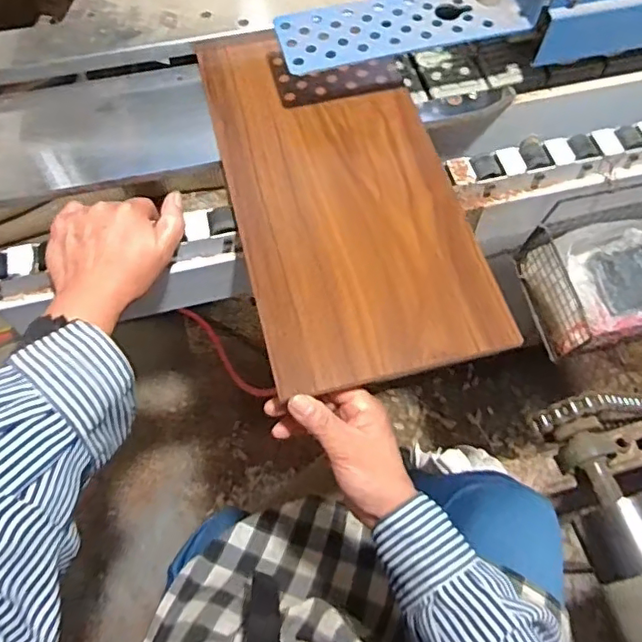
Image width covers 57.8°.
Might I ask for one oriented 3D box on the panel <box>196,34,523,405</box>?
[{"bbox_3d":[0.018,-0.123,0.517,0.191,0.010,0.375,-12,65,-6],"label":"panel"}]

